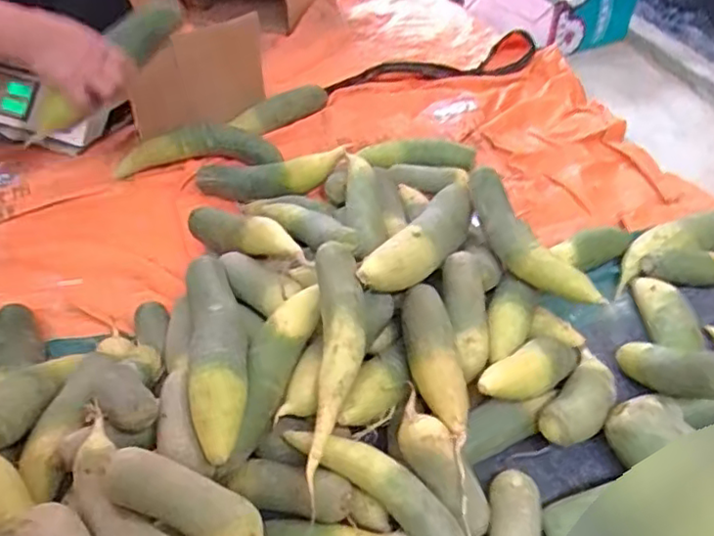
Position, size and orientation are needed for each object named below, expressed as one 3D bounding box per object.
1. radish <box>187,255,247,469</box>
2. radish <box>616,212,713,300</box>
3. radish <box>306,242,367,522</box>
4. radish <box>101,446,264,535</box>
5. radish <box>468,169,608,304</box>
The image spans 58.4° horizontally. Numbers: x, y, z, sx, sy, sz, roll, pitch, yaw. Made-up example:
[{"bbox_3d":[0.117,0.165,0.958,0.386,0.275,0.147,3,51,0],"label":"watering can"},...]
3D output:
[{"bbox_3d":[-0.147,0.070,0.663,0.058,0.058,0.268,-8,43,-11],"label":"radish"},{"bbox_3d":[0.504,-0.043,0.961,0.283,0.053,0.076,-17,46,-19],"label":"radish"},{"bbox_3d":[-0.023,0.098,0.656,0.055,0.039,0.257,3,66,4],"label":"radish"},{"bbox_3d":[-0.130,0.205,0.536,0.173,0.049,0.046,32,46,-4],"label":"radish"},{"bbox_3d":[0.210,-0.037,0.798,0.062,0.077,0.232,-15,45,-17],"label":"radish"}]

